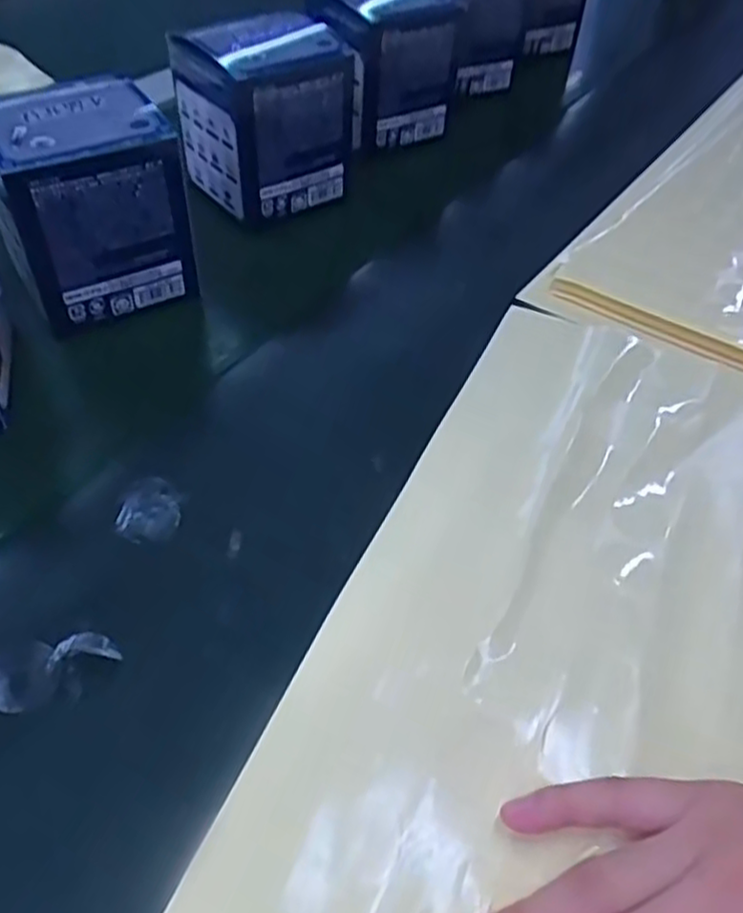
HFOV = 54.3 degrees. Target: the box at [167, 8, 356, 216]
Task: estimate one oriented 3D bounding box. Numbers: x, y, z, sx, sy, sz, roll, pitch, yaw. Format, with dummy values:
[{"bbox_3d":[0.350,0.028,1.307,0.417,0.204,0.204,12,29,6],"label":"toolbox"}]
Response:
[{"bbox_3d":[-0.064,-0.211,0.446,0.085,0.094,0.080,-32,57,-27],"label":"box"}]

